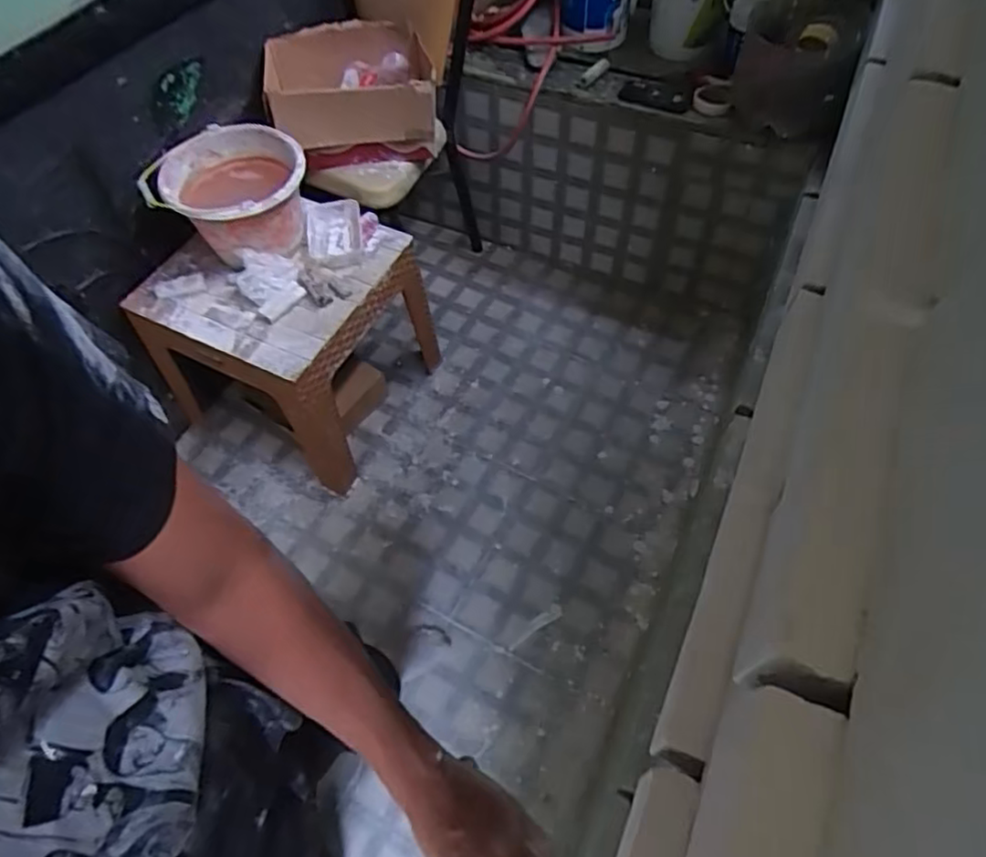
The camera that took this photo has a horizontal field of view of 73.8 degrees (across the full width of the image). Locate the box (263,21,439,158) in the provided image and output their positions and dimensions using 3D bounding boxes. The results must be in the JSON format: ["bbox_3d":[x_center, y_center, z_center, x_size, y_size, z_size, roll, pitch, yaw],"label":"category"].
[{"bbox_3d":[-0.317,-0.763,1.495,0.360,0.157,0.280,-5,56,-2],"label":"box"}]

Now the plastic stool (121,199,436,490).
[{"bbox_3d":[-0.457,-0.227,1.592,0.470,0.471,0.479,22,59,15],"label":"plastic stool"}]

